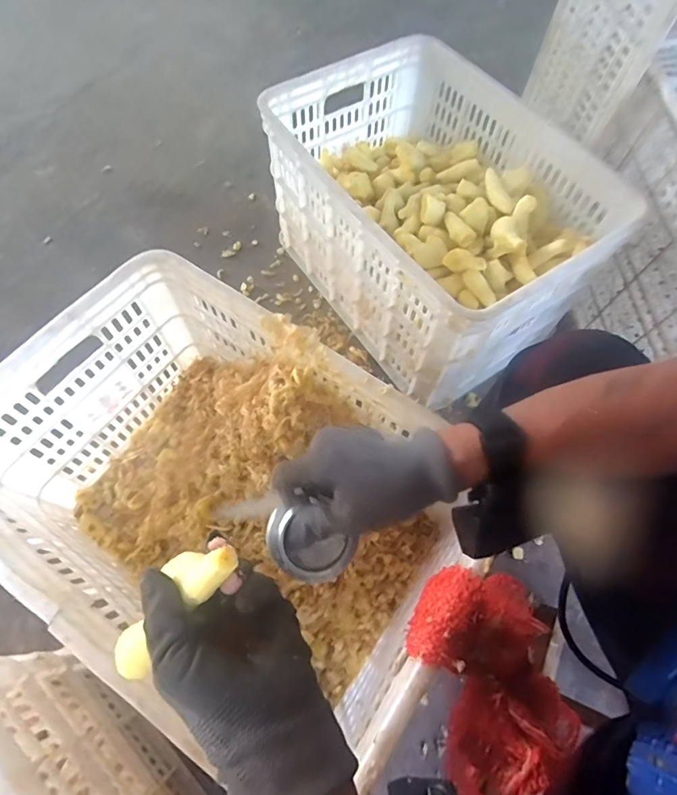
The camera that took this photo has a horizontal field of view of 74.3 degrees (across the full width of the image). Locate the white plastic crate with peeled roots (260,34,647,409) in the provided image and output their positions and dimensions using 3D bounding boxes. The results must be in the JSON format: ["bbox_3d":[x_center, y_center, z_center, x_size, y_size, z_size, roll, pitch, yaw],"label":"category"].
[{"bbox_3d":[0.160,-0.303,0.767,0.386,0.288,0.509,-34,66,-16],"label":"white plastic crate with peeled roots"}]

